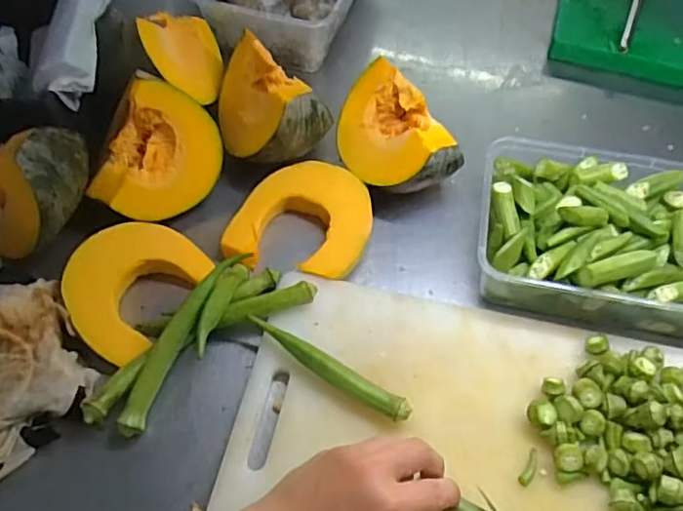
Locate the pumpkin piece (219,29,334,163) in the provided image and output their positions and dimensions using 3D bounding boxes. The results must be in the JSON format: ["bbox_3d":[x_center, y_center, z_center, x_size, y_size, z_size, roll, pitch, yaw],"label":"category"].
[{"bbox_3d":[-0.069,-0.142,0.570,0.085,0.063,0.126,-23,61,-19],"label":"pumpkin piece"}]

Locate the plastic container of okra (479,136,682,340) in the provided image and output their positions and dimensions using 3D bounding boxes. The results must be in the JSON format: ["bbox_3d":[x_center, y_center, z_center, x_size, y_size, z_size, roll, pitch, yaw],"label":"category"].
[{"bbox_3d":[0.227,-0.020,0.526,0.224,0.062,0.156,12,56,3],"label":"plastic container of okra"}]

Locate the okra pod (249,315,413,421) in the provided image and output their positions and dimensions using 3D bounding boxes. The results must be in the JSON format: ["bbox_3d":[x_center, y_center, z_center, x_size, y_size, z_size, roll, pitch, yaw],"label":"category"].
[{"bbox_3d":[-0.011,0.085,0.468,0.135,0.018,0.018,28,61,16],"label":"okra pod"}]

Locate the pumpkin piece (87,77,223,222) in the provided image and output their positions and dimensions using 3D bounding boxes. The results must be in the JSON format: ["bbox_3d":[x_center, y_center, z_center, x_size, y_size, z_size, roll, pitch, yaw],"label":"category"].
[{"bbox_3d":[-0.157,-0.089,0.550,0.093,0.110,0.060,21,8,-31],"label":"pumpkin piece"}]

